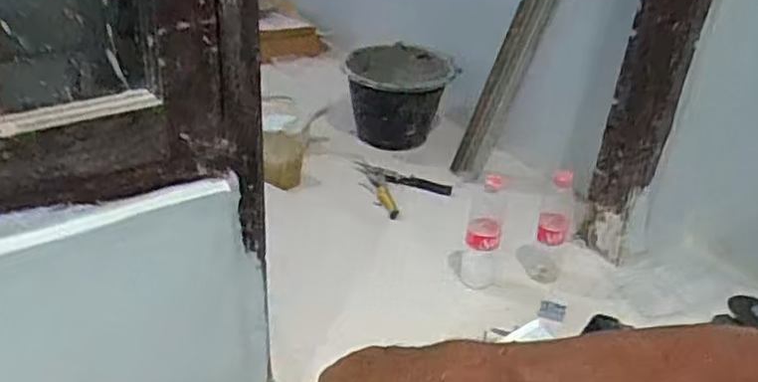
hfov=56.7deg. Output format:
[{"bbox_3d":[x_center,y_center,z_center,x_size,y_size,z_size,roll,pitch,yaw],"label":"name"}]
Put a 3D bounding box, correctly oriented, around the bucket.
[{"bbox_3d":[0.040,-0.236,1.758,0.242,0.202,0.242,0,32,-8],"label":"bucket"}]

